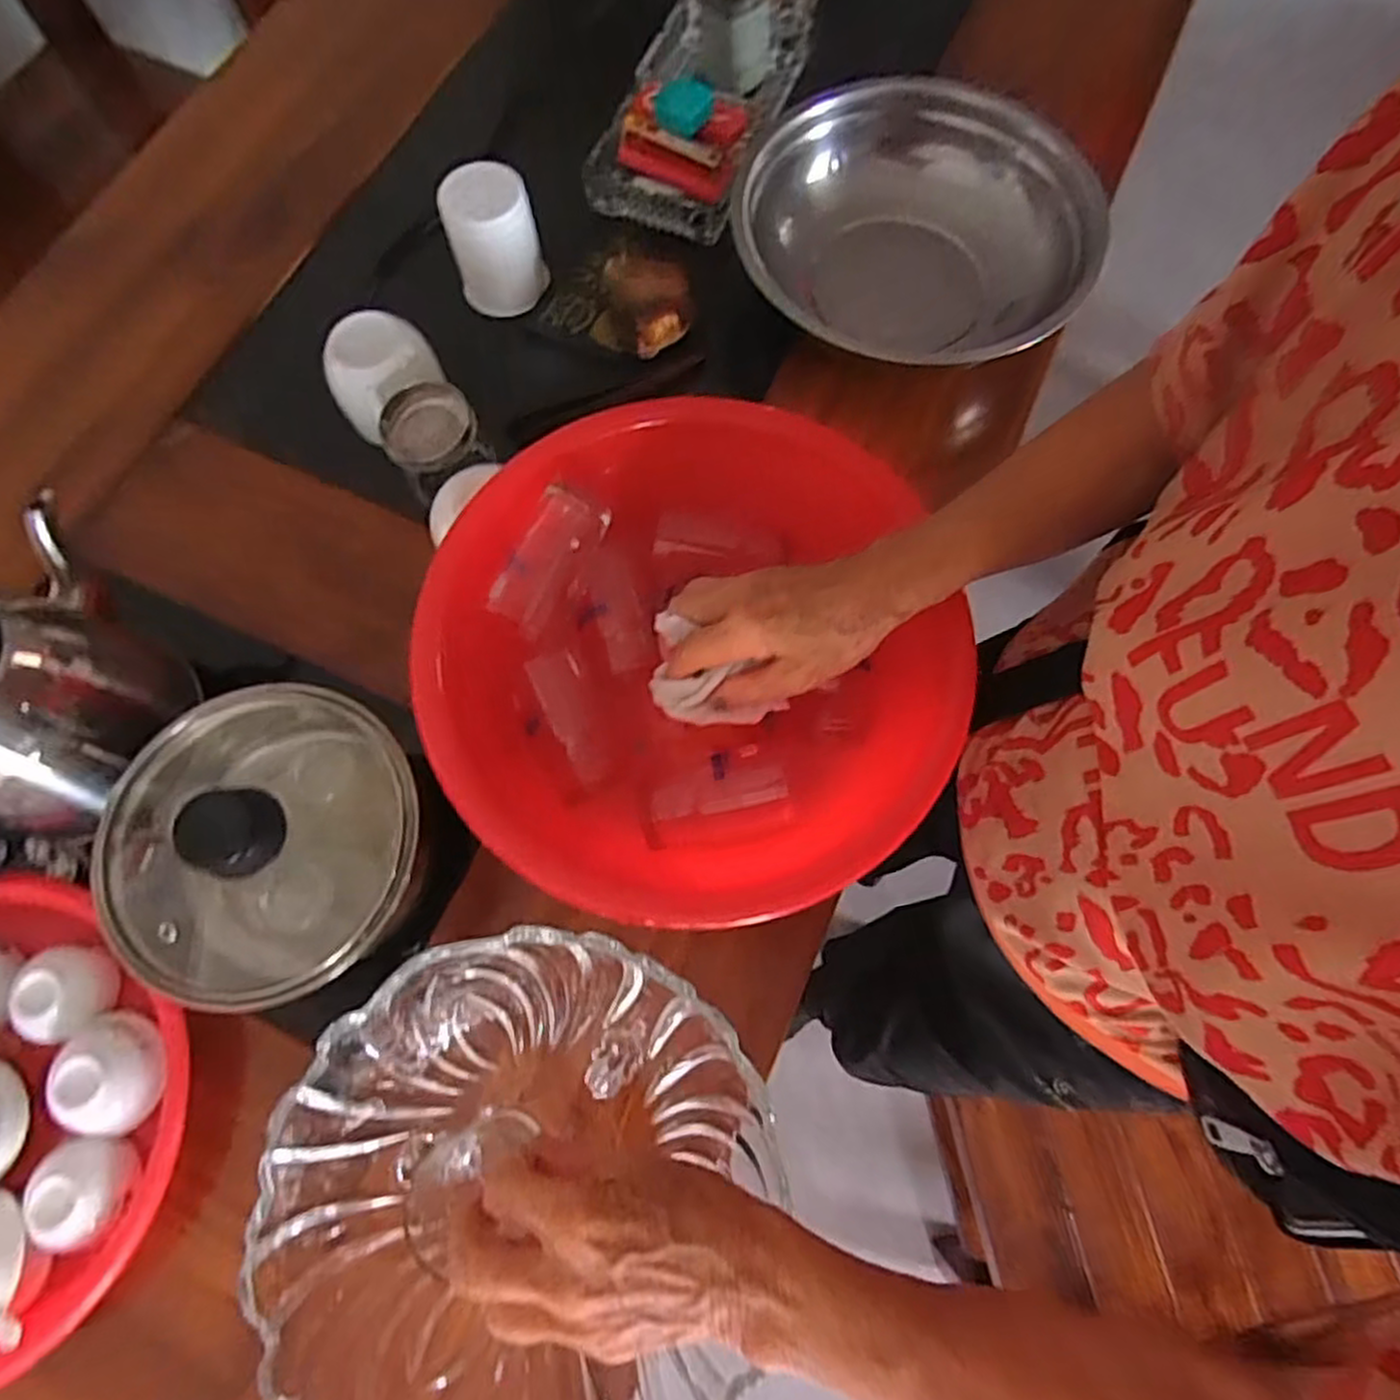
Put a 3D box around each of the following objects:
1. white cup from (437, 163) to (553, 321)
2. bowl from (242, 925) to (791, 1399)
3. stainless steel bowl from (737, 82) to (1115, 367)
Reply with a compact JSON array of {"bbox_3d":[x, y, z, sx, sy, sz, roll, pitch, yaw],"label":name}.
[{"bbox_3d":[-0.157,-0.353,0.579,0.067,0.078,0.062,-16,74,-5],"label":"white cup"},{"bbox_3d":[-0.085,0.238,0.371,0.218,0.092,0.233,5,73,2],"label":"bowl"},{"bbox_3d":[0.160,-0.344,0.560,0.243,0.080,0.225,0,73,0],"label":"stainless steel bowl"}]

